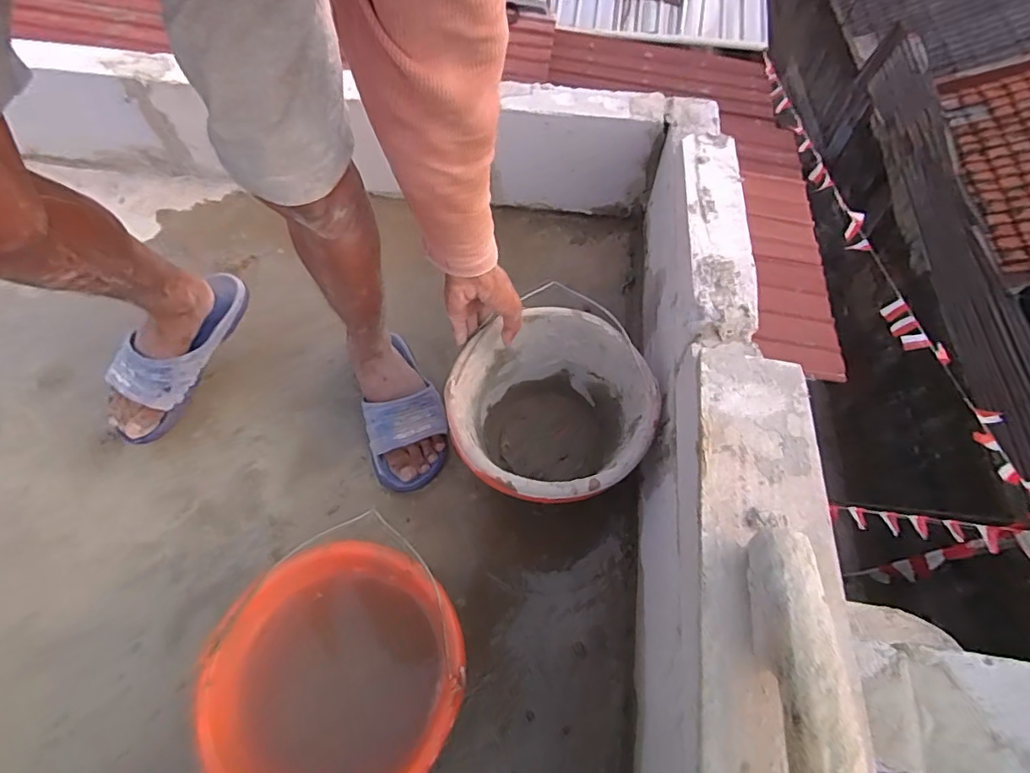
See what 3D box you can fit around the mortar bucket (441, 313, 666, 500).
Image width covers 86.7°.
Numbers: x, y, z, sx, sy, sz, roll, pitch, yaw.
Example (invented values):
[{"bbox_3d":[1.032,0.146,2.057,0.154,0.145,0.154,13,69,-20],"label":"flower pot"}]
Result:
[{"bbox_3d":[0.039,0.050,0.705,0.234,0.167,0.233,1,60,-1],"label":"mortar bucket"}]

